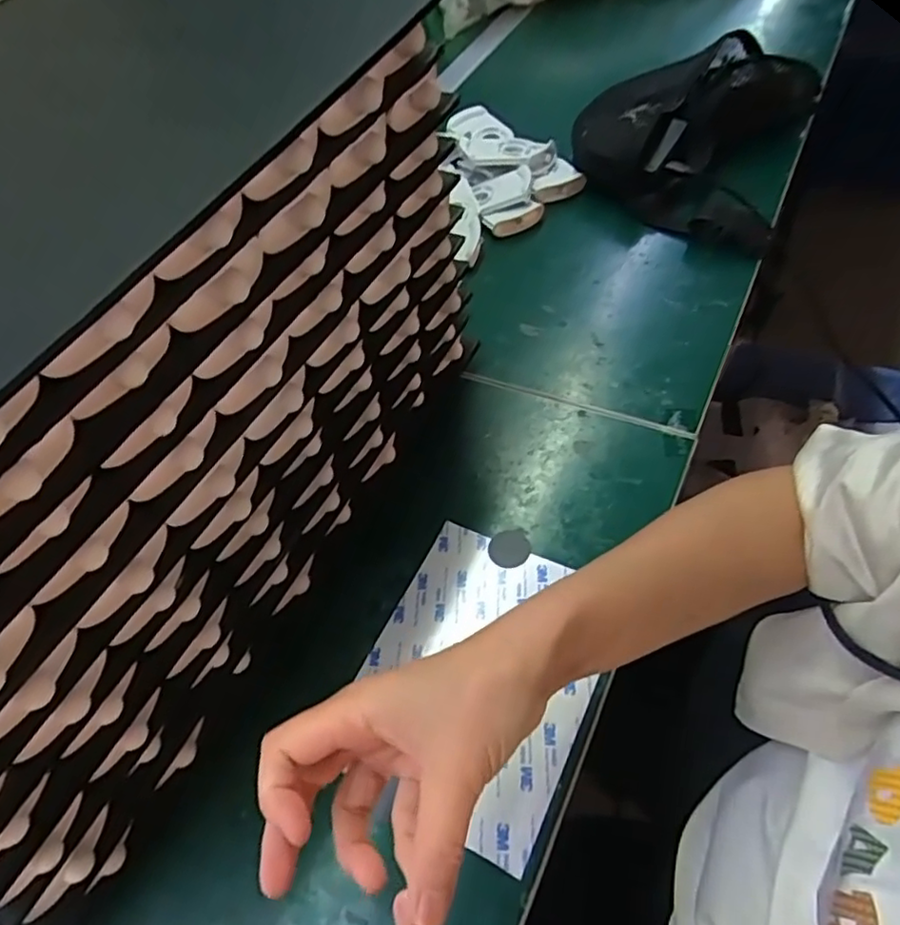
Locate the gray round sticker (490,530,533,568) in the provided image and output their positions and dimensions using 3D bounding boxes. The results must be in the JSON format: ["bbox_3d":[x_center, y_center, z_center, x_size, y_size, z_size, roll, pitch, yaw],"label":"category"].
[{"bbox_3d":[0.042,0.059,0.441,0.028,0.004,0.028,-5,53,7],"label":"gray round sticker"}]

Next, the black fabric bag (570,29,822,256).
[{"bbox_3d":[0.261,-0.367,0.685,0.222,0.083,0.344,15,58,20],"label":"black fabric bag"}]

